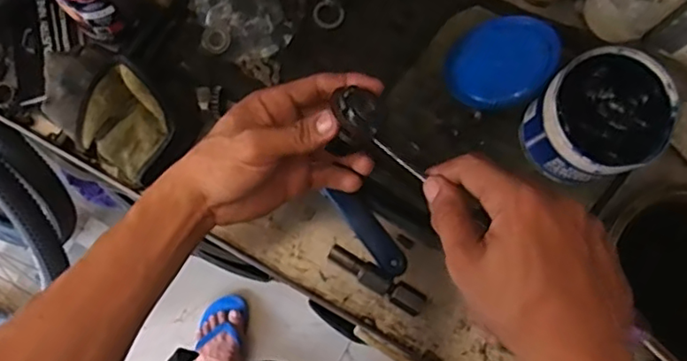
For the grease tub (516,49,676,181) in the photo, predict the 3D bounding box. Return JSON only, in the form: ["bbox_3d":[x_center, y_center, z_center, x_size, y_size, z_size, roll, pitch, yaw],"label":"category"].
[{"bbox_3d":[0.220,-0.052,0.517,0.108,0.082,0.097,-23,80,-6],"label":"grease tub"}]

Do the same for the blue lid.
[{"bbox_3d":[0.144,-0.112,0.548,0.100,0.010,0.095,-11,65,25],"label":"blue lid"}]

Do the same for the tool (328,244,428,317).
[{"bbox_3d":[0.030,0.088,0.522,0.093,0.019,0.020,32,80,5],"label":"tool"}]

